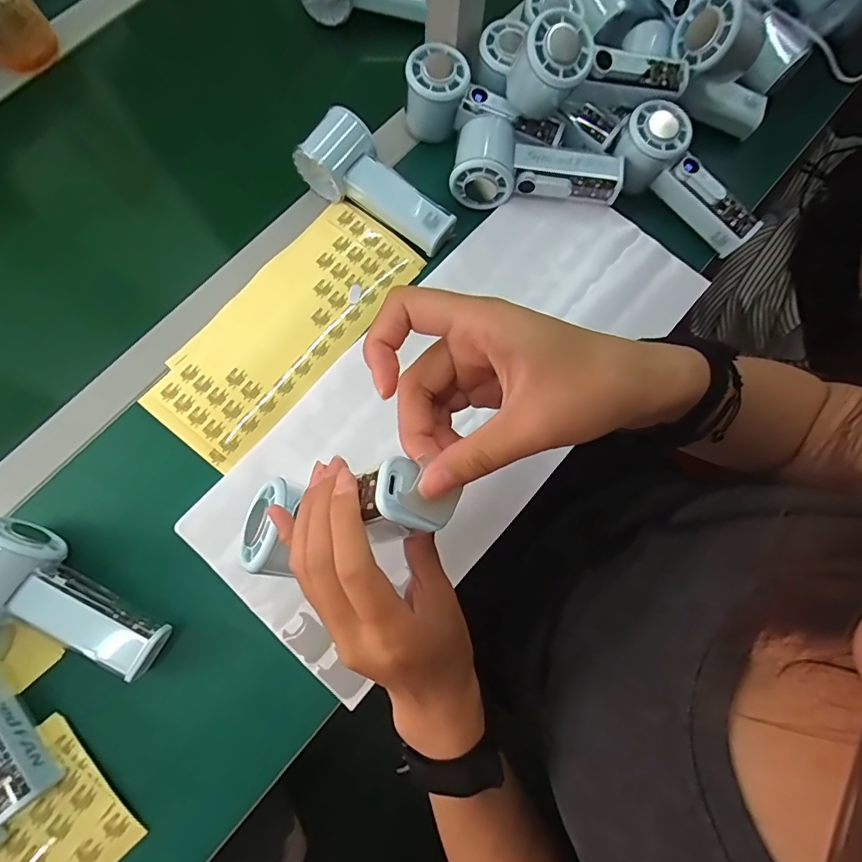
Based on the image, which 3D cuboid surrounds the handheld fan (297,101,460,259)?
[{"bbox_3d":[-0.046,-0.225,0.434,0.147,0.048,0.053,34,77,-7],"label":"handheld fan"}]

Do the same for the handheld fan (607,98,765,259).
[{"bbox_3d":[0.239,-0.234,0.439,0.156,0.050,0.058,43,79,-6],"label":"handheld fan"}]

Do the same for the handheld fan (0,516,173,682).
[{"bbox_3d":[-0.272,0.130,0.347,0.150,0.050,0.055,36,78,-7],"label":"handheld fan"}]

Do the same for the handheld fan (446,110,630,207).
[{"bbox_3d":[0.099,-0.247,0.431,0.154,0.045,0.064,6,76,0],"label":"handheld fan"}]

